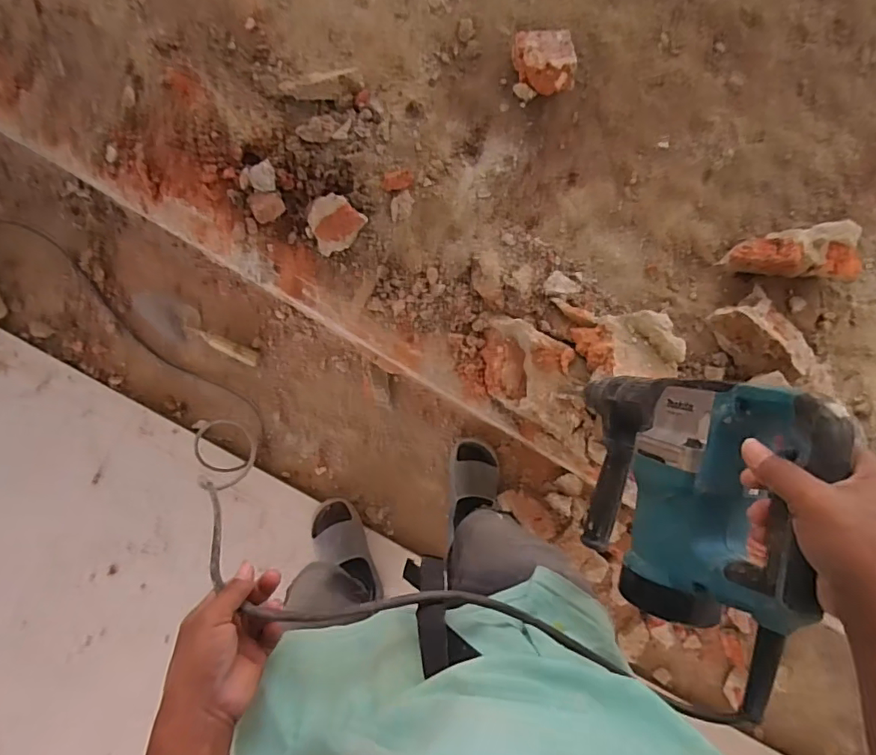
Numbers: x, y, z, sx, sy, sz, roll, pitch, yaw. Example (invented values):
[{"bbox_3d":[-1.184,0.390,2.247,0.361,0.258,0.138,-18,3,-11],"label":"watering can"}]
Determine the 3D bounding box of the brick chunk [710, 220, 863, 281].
[{"bbox_3d":[0.639,-0.227,0.930,0.229,0.093,0.093,5,88,-3],"label":"brick chunk"}]

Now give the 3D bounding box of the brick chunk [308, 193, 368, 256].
[{"bbox_3d":[-0.175,-0.271,0.908,0.097,0.067,0.079,-17,89,-5],"label":"brick chunk"}]

